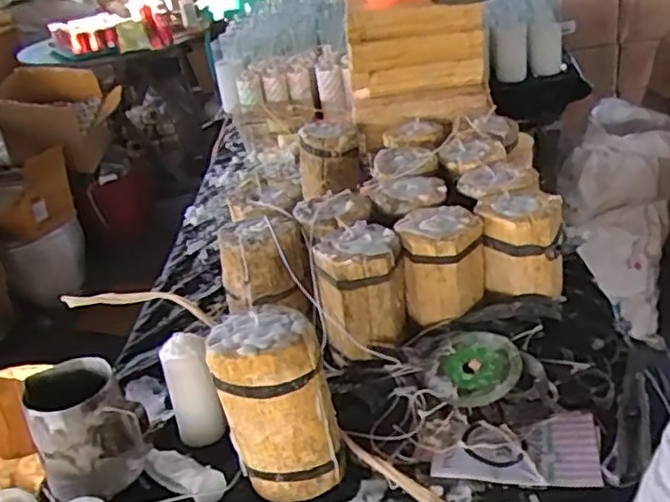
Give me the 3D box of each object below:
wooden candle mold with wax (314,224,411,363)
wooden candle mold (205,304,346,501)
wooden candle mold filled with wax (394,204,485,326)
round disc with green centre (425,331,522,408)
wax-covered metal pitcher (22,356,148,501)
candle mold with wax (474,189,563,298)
[{"bbox_3d":[0.029,0.043,0.743,0.091,0.113,0.096,-6,30,3],"label":"wooden candle mold with wax"},{"bbox_3d":[-0.051,0.133,0.612,0.098,0.151,0.092,-10,30,-5],"label":"wooden candle mold"},{"bbox_3d":[0.121,0.016,0.767,0.093,0.106,0.089,-6,30,3],"label":"wooden candle mold filled with wax"},{"bbox_3d":[0.139,0.117,0.689,0.092,0.020,0.089,-6,30,3],"label":"round disc with green centre"},{"bbox_3d":[-0.233,0.166,0.645,0.091,0.100,0.096,-21,32,-23],"label":"wax-covered metal pitcher"},{"bbox_3d":[0.210,-0.009,0.779,0.092,0.094,0.090,1,31,15],"label":"candle mold with wax"}]

